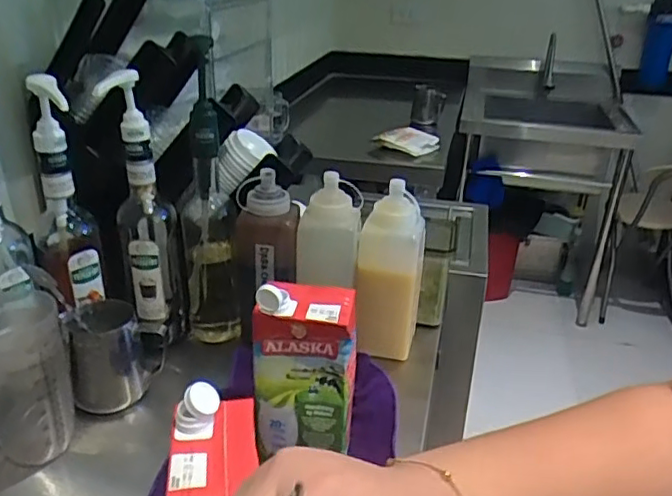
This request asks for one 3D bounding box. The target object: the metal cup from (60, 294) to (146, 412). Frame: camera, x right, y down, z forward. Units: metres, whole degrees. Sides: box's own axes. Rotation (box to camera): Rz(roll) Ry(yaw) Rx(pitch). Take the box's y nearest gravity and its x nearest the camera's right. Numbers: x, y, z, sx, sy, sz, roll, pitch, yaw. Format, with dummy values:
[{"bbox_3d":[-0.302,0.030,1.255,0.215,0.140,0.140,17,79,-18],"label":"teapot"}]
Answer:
[{"bbox_3d":[-0.285,0.129,0.736,0.079,0.121,0.079,1,27,0],"label":"metal cup"}]

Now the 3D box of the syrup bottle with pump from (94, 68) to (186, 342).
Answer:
[{"bbox_3d":[-0.245,-0.041,0.775,0.074,0.345,0.071,-6,28,-14],"label":"syrup bottle with pump"}]

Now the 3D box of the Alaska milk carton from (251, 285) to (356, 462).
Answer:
[{"bbox_3d":[-0.030,0.120,0.610,0.096,0.185,0.062,5,27,8],"label":"Alaska milk carton"}]

